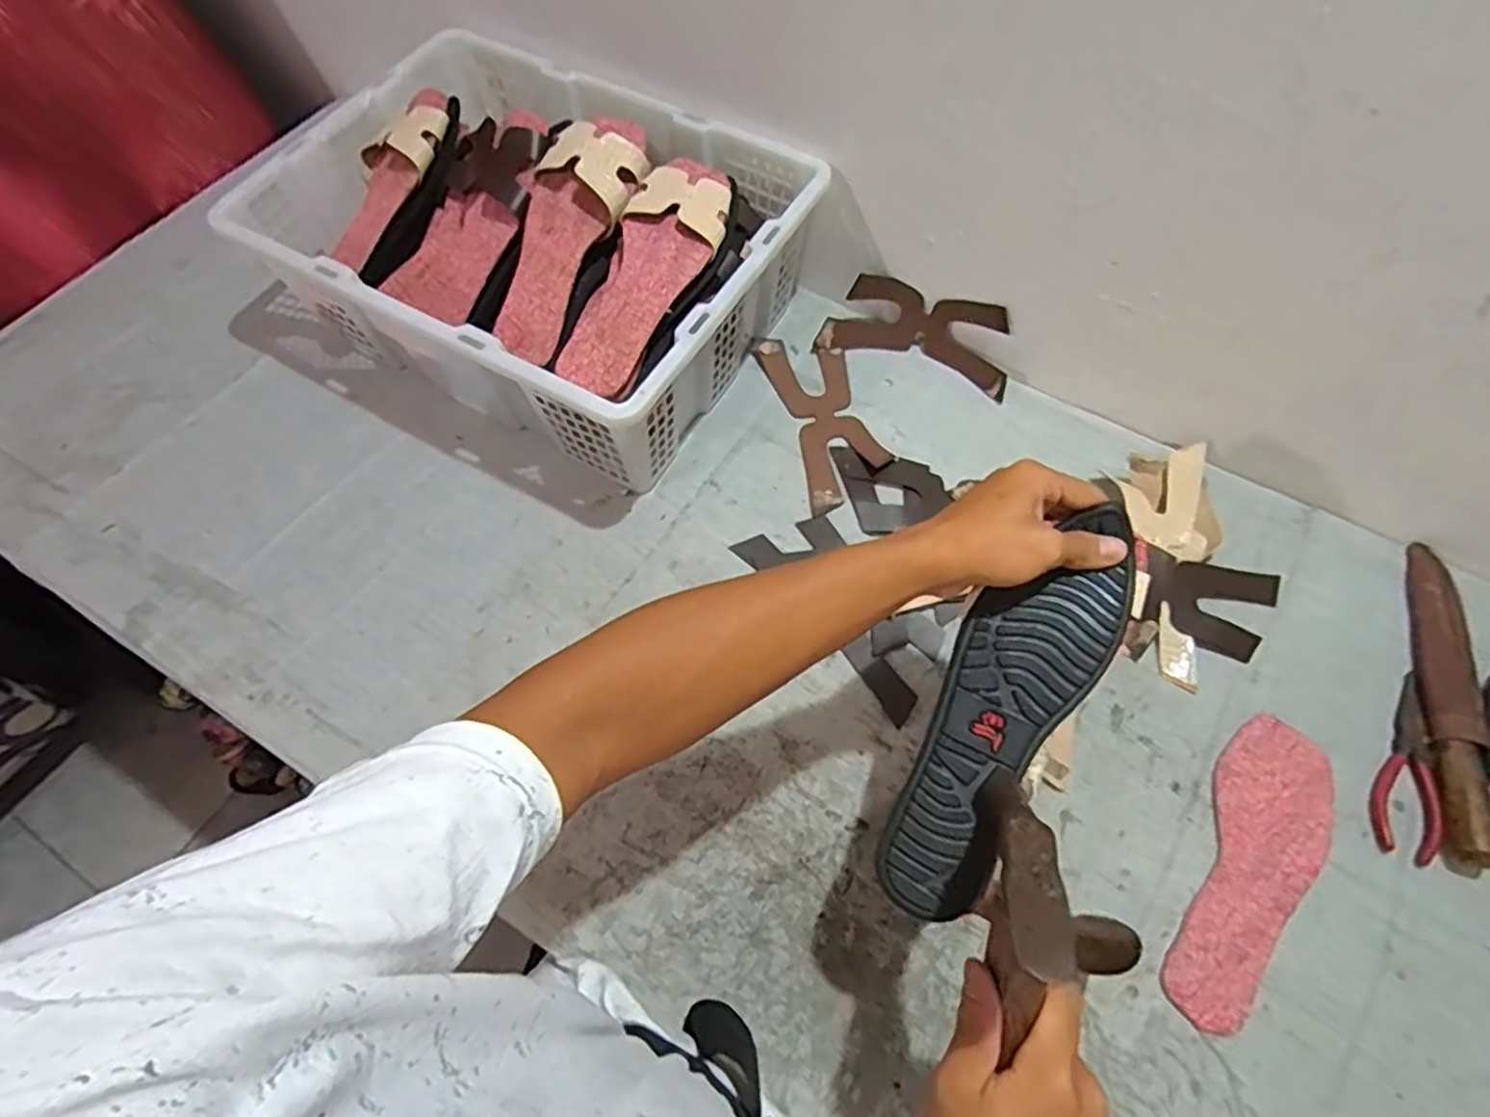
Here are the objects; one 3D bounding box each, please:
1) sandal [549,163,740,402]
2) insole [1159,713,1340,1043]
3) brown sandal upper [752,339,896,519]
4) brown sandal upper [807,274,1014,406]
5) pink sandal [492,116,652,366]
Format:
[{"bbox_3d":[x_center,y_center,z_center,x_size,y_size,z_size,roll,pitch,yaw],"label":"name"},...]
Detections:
[{"bbox_3d":[-0.082,-0.238,0.624,0.093,0.062,0.232,28,67,14],"label":"sandal"},{"bbox_3d":[0.390,0.236,0.564,0.083,0.007,0.240,28,67,14],"label":"insole"},{"bbox_3d":[0.082,-0.147,0.759,0.090,0.009,0.206,-16,64,-7],"label":"brown sandal upper"},{"bbox_3d":[0.180,-0.238,0.771,0.200,0.067,0.072,16,65,9],"label":"brown sandal upper"},{"bbox_3d":[-0.159,-0.288,0.656,0.093,0.043,0.233,24,91,12],"label":"pink sandal"}]

